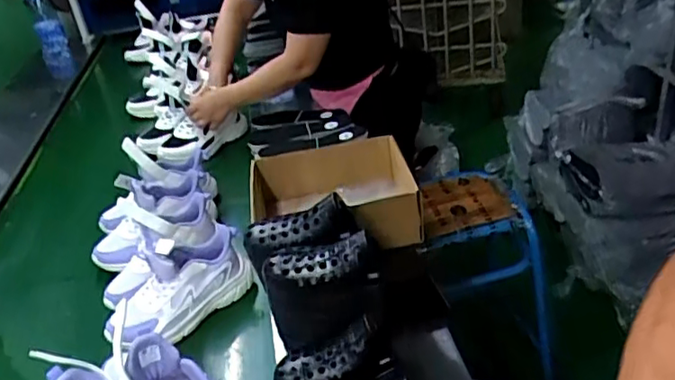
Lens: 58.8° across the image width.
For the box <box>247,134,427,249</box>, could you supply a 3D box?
[{"bbox_3d":[-0.003,0.017,1.031,0.286,0.109,0.222,-10,31,0],"label":"box"}]

